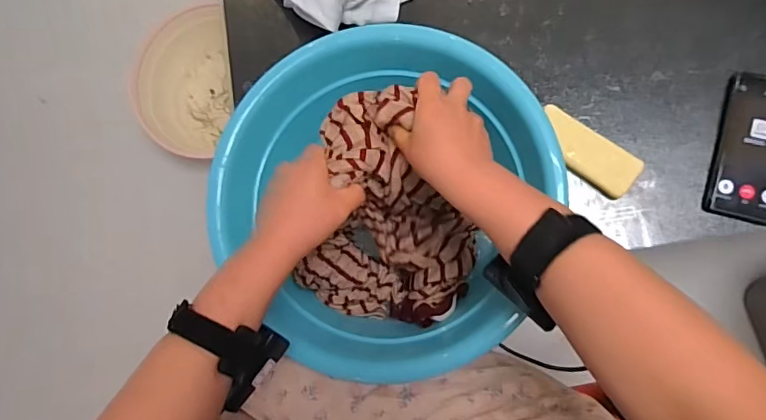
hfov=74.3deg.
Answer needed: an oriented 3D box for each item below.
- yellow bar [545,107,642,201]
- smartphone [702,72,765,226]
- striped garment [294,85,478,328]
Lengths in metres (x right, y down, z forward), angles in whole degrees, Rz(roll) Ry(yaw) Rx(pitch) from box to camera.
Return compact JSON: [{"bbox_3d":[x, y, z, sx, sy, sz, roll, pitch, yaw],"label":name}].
[{"bbox_3d":[0.235,-0.068,0.588,0.124,0.023,0.048,37,89,10],"label":"yellow bar"},{"bbox_3d":[0.420,-0.071,0.571,0.080,0.013,0.165,14,85,8],"label":"smartphone"},{"bbox_3d":[0.017,0.008,0.519,0.168,0.135,0.218,16,85,9],"label":"striped garment"}]

